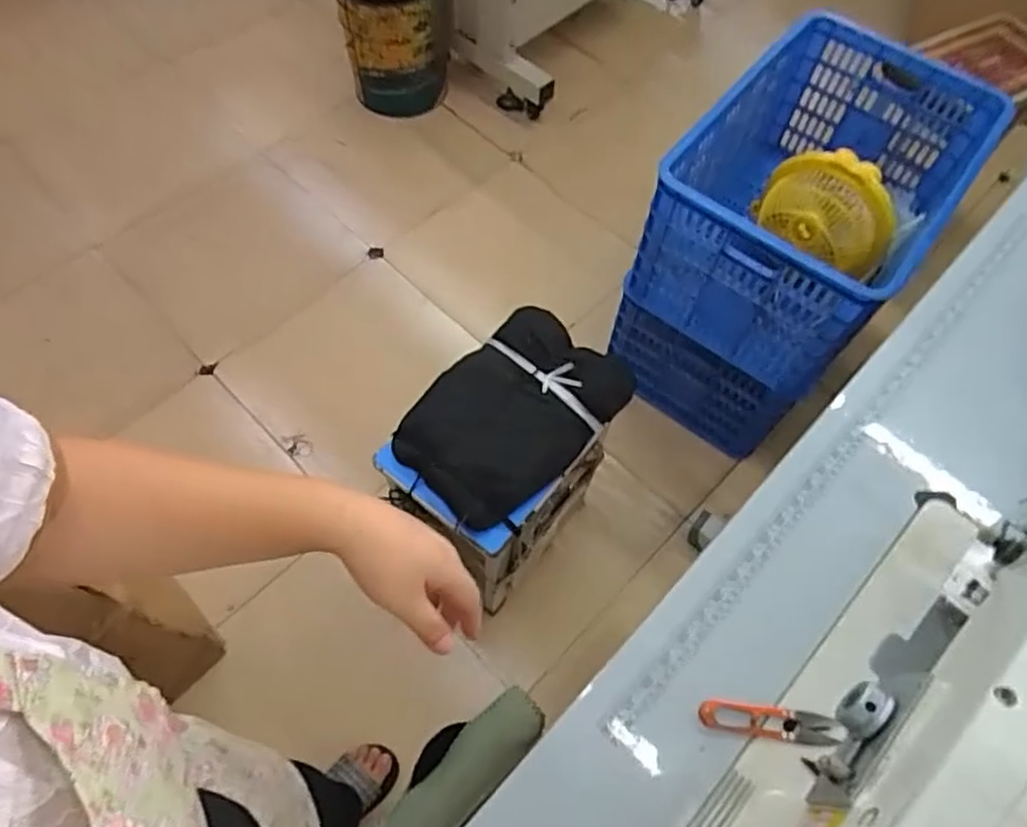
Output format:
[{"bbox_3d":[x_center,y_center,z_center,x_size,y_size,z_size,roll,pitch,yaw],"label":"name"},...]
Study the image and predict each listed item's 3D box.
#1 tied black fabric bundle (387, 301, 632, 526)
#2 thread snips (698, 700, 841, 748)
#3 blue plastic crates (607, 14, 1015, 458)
[{"bbox_3d":[-0.002,-0.010,0.997,0.343,0.079,0.229,-39,70,-20],"label":"tied black fabric bundle"},{"bbox_3d":[0.214,0.259,0.571,0.113,0.007,0.026,9,63,3],"label":"thread snips"},{"bbox_3d":[0.558,-0.355,1.396,0.409,0.542,0.633,34,66,15],"label":"blue plastic crates"}]

